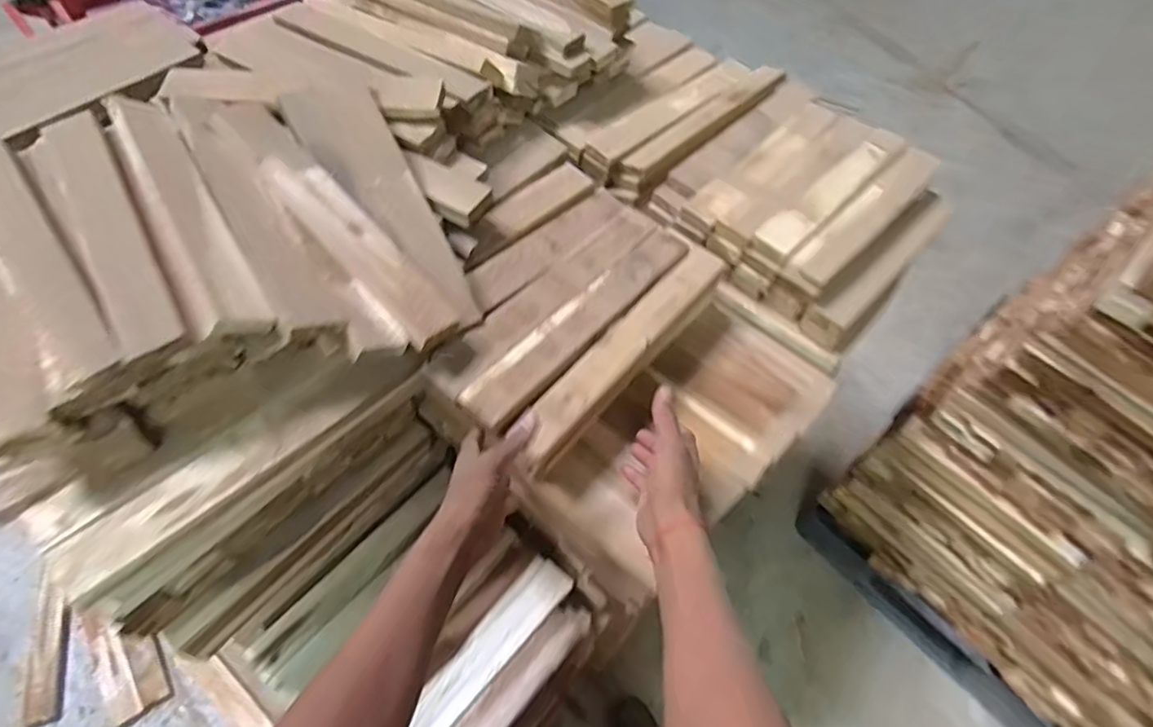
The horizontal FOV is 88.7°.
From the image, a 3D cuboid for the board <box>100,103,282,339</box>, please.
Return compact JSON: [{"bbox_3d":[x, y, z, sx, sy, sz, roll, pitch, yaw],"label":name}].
[{"bbox_3d":[-0.421,-0.166,0.616,0.065,0.027,0.361,-29,64,-19],"label":"board"}]

